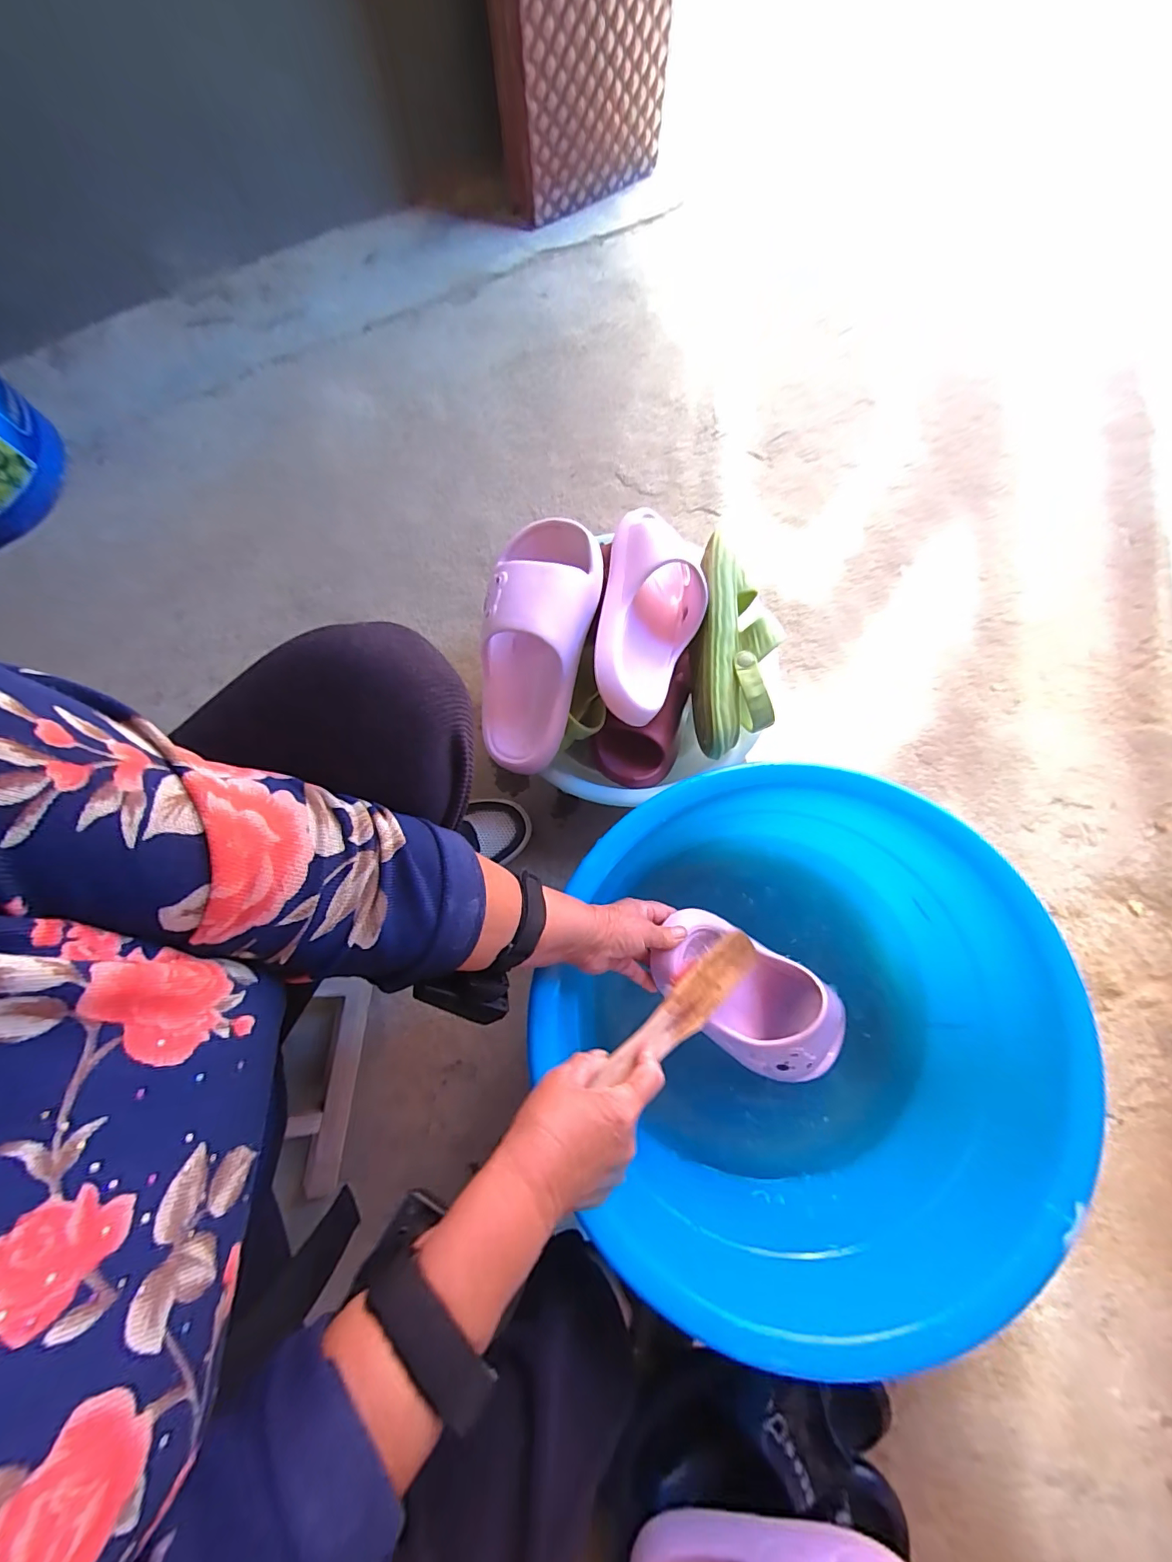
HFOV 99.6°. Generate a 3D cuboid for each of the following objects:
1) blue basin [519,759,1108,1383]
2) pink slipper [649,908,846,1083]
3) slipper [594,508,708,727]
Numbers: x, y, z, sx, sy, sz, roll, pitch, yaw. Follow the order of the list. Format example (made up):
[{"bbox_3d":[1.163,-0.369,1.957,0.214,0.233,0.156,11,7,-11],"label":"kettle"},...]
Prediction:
[{"bbox_3d":[0.182,0.221,0.477,0.415,0.151,0.438,0,78,1],"label":"blue basin"},{"bbox_3d":[0.169,0.219,0.470,0.231,0.069,0.106,39,79,-14],"label":"pink slipper"},{"bbox_3d":[0.073,-0.168,0.515,0.091,0.104,0.237,4,75,25],"label":"slipper"}]

